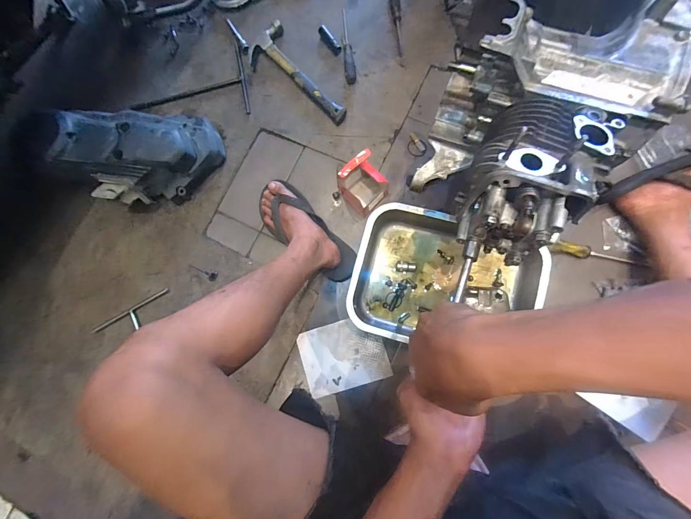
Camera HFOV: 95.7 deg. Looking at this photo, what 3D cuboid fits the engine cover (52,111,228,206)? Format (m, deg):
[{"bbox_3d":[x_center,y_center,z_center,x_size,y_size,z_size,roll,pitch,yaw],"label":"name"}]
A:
[{"bbox_3d":[-0.443,-0.230,0.687,0.298,0.117,0.221,10,83,8],"label":"engine cover"}]

